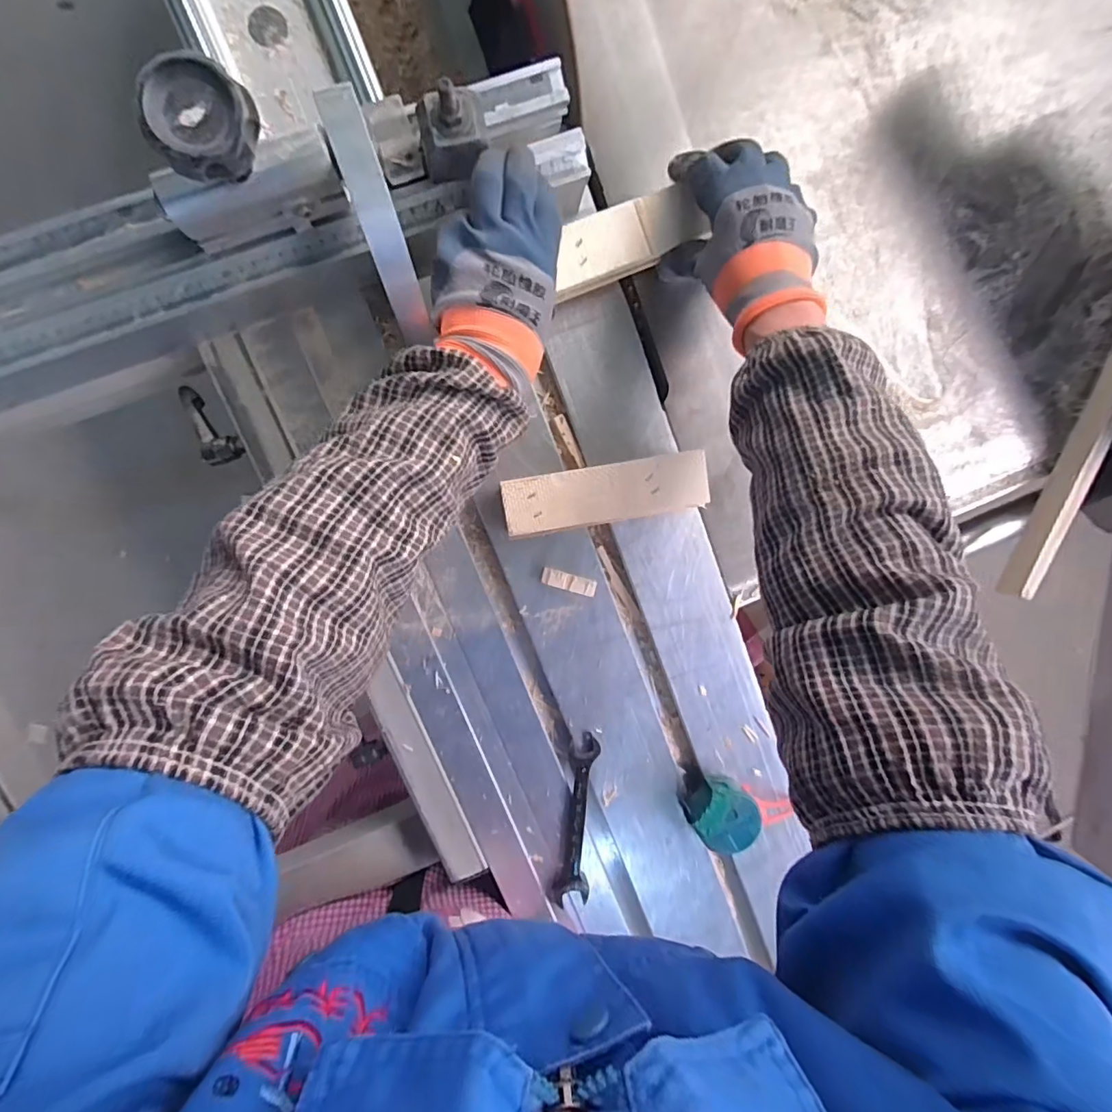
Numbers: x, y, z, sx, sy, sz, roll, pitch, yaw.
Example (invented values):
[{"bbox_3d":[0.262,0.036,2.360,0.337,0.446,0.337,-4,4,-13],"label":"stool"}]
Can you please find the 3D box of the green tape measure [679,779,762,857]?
[{"bbox_3d":[0.166,0.258,0.510,0.060,0.035,0.060,-1,96,-7],"label":"green tape measure"}]

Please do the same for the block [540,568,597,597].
[{"bbox_3d":[0.012,0.024,0.476,0.051,0.010,0.016,17,94,-8],"label":"block"}]

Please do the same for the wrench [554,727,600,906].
[{"bbox_3d":[0.024,0.259,0.504,0.030,0.007,0.172,5,95,-7],"label":"wrench"}]

